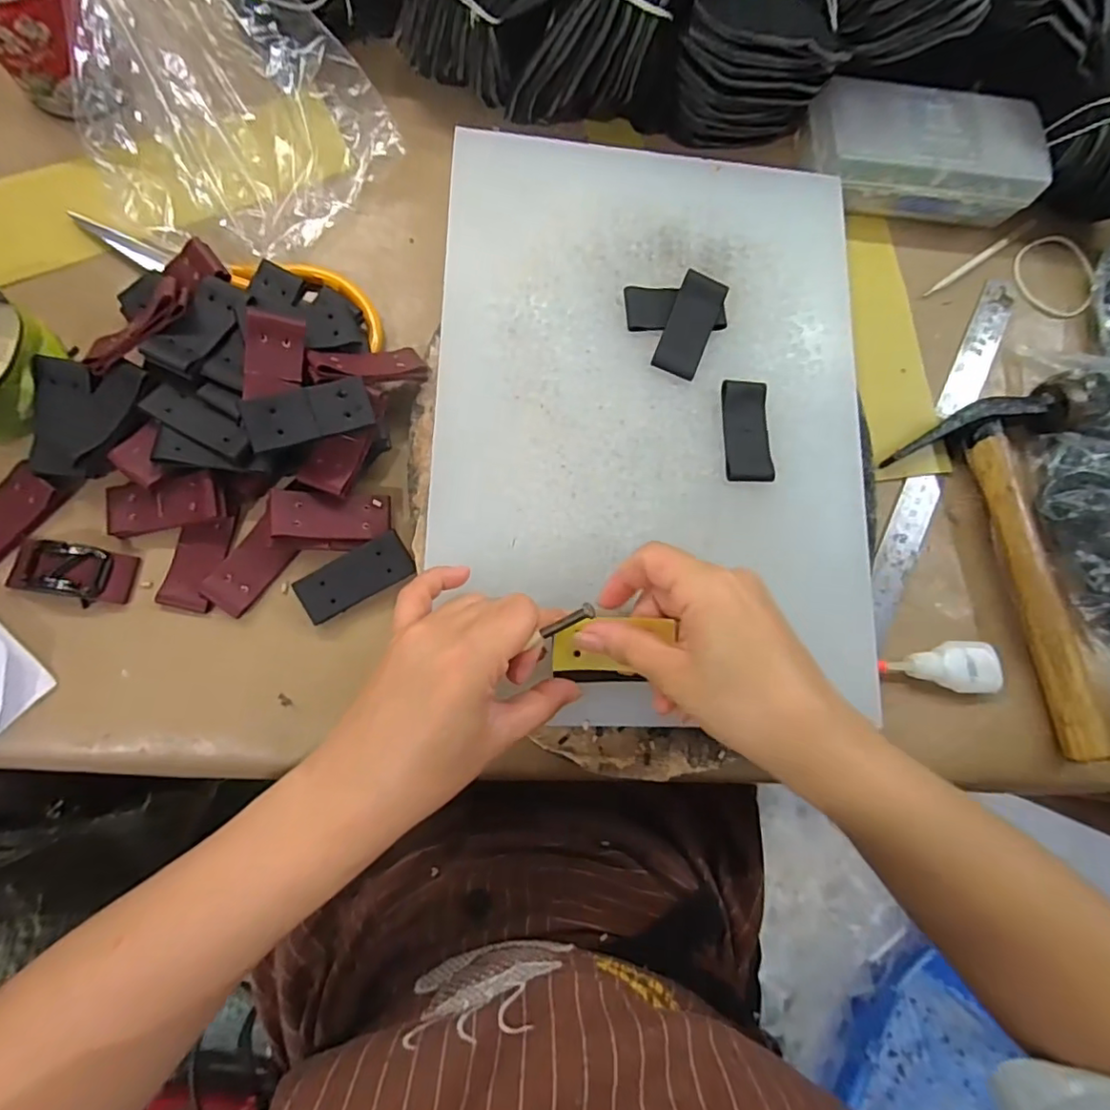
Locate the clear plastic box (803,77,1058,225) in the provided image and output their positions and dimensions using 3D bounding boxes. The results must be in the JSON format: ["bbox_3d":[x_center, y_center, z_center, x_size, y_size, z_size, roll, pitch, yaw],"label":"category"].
[{"bbox_3d":[0.250,-0.275,0.395,0.156,0.042,0.068,0,81,-6],"label":"clear plastic box"}]

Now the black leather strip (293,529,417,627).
[{"bbox_3d":[-0.111,0.012,0.323,0.063,0.010,0.028,-31,85,-11],"label":"black leather strip"}]

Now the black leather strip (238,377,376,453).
[{"bbox_3d":[-0.126,-0.072,0.296,0.060,0.004,0.025,-19,97,-19],"label":"black leather strip"}]

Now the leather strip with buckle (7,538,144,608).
[{"bbox_3d":[-0.259,0.009,0.307,0.060,0.008,0.029,12,78,-5],"label":"leather strip with buckle"}]

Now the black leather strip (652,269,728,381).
[{"bbox_3d":[0.079,-0.134,0.338,0.027,0.011,0.059,21,78,-3],"label":"black leather strip"}]

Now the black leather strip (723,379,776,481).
[{"bbox_3d":[0.112,-0.072,0.336,0.027,0.012,0.059,0,80,-7],"label":"black leather strip"}]

